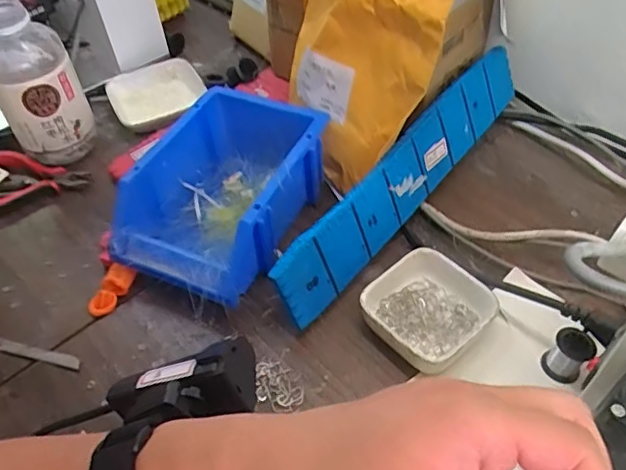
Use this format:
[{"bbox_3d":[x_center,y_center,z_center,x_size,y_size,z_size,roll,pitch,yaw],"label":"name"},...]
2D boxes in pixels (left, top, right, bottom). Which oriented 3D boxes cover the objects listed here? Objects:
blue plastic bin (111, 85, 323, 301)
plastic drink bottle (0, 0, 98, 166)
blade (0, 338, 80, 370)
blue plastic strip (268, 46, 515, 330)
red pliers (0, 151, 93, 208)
[{"bbox_3d":[-0.077,-0.036,0.503,0.126,0.086,0.183,19,52,19],"label":"blue plastic bin"},{"bbox_3d":[-0.268,-0.143,0.558,0.077,0.152,0.069,-22,51,-16],"label":"plastic drink bottle"},{"bbox_3d":[-0.219,0.093,0.453,0.082,0.004,0.009,9,57,15],"label":"blade"},{"bbox_3d":[0.091,-0.058,0.510,0.011,0.069,0.346,13,47,44],"label":"blue plastic strip"},{"bbox_3d":[-0.280,-0.051,0.570,0.106,0.011,0.081,2,48,5],"label":"red pliers"}]

